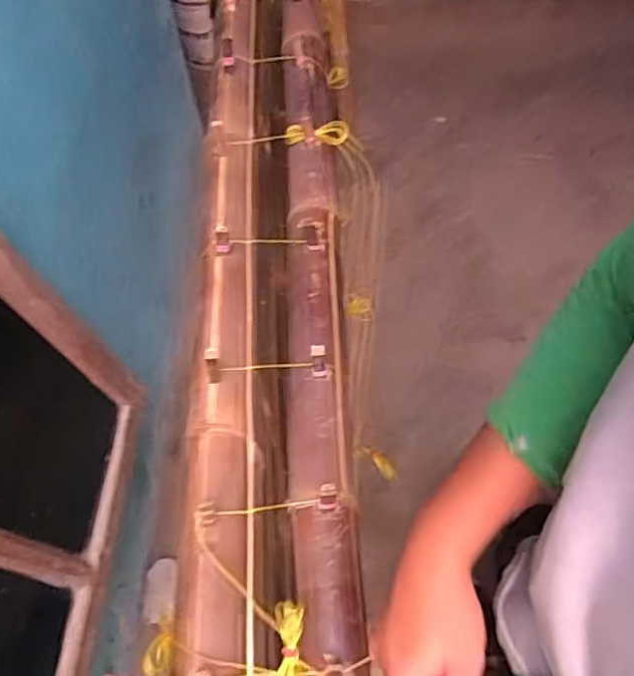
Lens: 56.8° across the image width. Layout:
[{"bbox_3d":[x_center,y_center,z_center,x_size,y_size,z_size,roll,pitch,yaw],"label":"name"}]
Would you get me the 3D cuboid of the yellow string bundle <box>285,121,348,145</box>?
[{"bbox_3d":[0.003,-0.299,0.862,0.094,0.035,0.025,-9,58,-16],"label":"yellow string bundle"}]

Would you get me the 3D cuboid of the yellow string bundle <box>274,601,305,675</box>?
[{"bbox_3d":[-0.026,0.286,0.497,0.038,0.027,0.109,-6,59,0],"label":"yellow string bundle"}]

